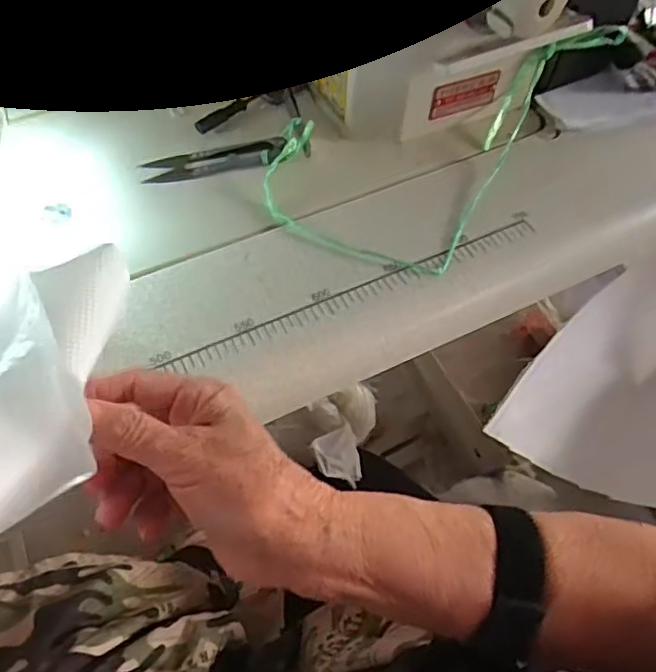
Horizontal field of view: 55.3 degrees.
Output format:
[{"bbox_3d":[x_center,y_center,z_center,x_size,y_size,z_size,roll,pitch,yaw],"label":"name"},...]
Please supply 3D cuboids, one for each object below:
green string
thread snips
[{"bbox_3d":[0.072,-0.151,0.427,0.159,0.070,0.249,32,62,18],"label":"green string"},{"bbox_3d":[-0.077,-0.121,0.431,0.096,0.010,0.029,-6,56,-6],"label":"thread snips"}]

